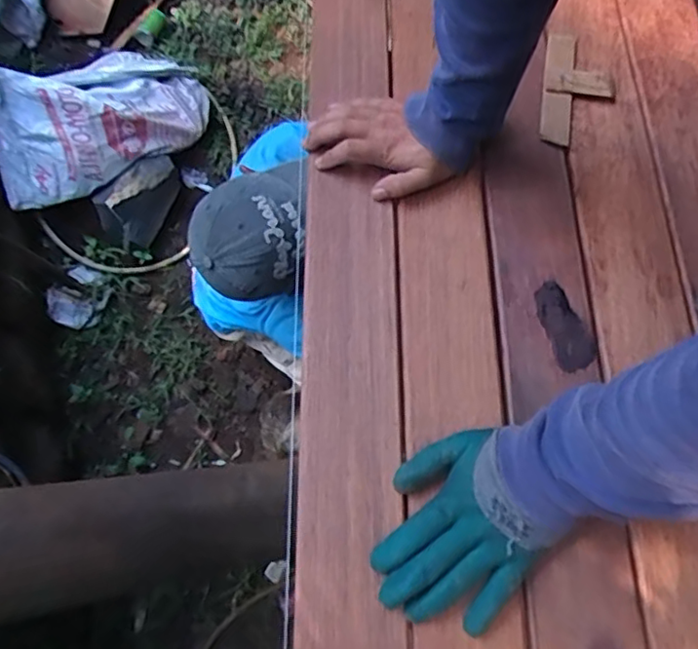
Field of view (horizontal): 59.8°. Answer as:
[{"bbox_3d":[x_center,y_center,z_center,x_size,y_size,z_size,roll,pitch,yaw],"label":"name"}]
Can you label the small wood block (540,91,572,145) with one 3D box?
[{"bbox_3d":[0.225,-0.227,0.663,0.030,0.011,0.061,9,69,3],"label":"small wood block"}]

